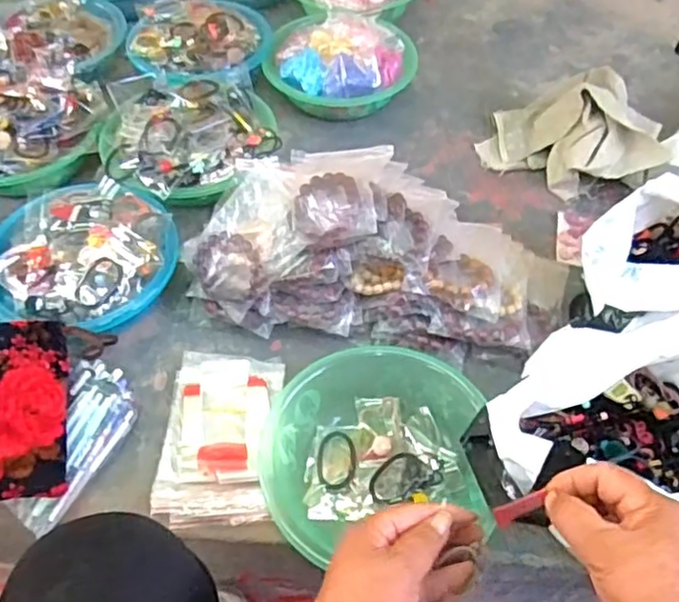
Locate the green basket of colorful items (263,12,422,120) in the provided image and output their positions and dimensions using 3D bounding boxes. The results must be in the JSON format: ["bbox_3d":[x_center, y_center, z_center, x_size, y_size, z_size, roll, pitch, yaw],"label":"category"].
[{"bbox_3d":[0.002,-0.367,1.024,0.230,0.105,0.183,-17,55,-13],"label":"green basket of colorful items"}]

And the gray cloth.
[{"bbox_3d":[0.349,-0.253,0.954,0.245,0.104,0.194,26,57,17],"label":"gray cloth"}]

